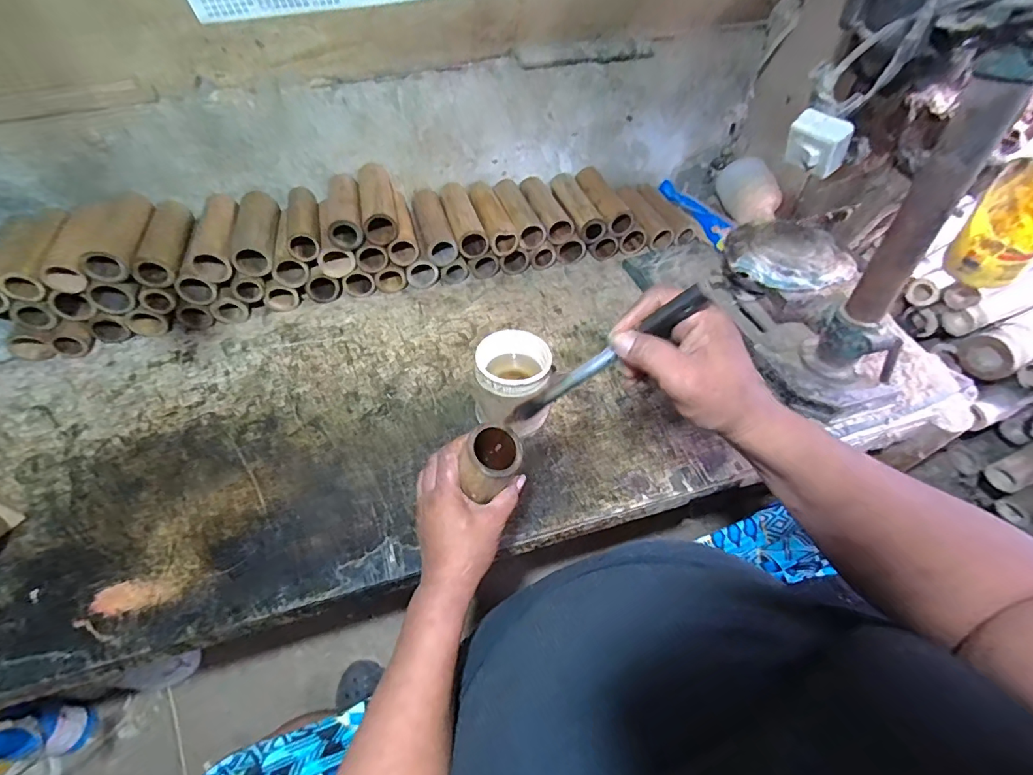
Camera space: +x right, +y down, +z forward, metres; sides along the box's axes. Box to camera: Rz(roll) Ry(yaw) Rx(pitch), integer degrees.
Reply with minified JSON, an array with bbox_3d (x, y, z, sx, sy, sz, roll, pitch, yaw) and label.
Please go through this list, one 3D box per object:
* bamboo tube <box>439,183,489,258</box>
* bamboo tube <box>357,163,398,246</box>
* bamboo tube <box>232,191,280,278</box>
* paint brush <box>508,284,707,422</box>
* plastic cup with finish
[{"bbox_3d":[-0.104,-0.314,0.894,0.053,0.054,0.184,-15,53,-11],"label":"bamboo tube"},{"bbox_3d":[-0.240,-0.321,0.821,0.054,0.058,0.178,-13,53,-9],"label":"bamboo tube"},{"bbox_3d":[-0.429,-0.263,0.795,0.061,0.050,0.183,-13,53,-9],"label":"bamboo tube"},{"bbox_3d":[0.062,-0.019,0.374,0.019,0.193,0.018,28,43,-32],"label":"paint brush"},{"bbox_3d":[-0.004,0.000,0.652,0.098,0.119,0.105,-1,52,1],"label":"plastic cup with finish"}]

